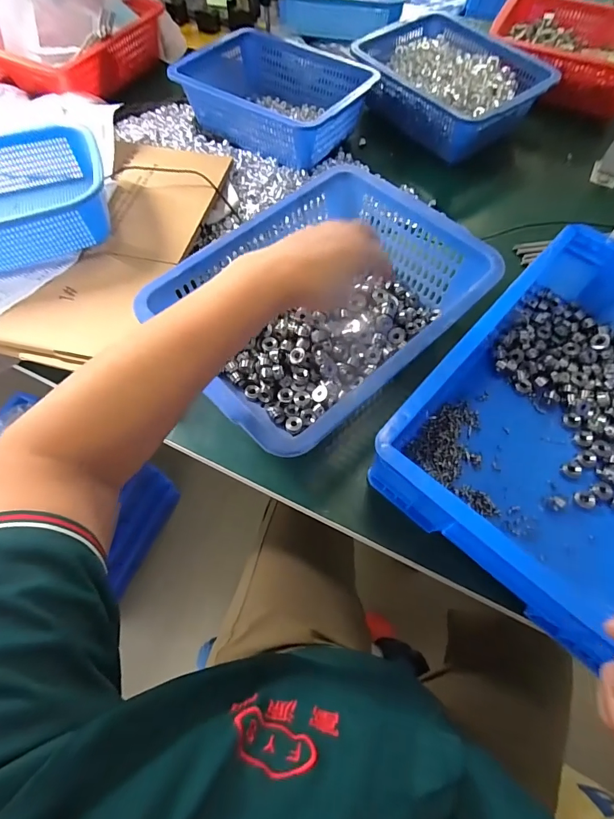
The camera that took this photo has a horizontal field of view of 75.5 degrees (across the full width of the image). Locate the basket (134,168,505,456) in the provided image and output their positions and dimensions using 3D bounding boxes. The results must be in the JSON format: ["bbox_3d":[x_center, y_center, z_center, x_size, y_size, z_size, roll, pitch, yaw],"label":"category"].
[{"bbox_3d":[0.024,-0.127,0.488,0.343,0.103,0.266,-39,71,-17],"label":"basket"}]

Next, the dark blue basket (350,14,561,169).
[{"bbox_3d":[0.258,-0.588,0.741,0.228,0.108,0.313,-41,71,-17],"label":"dark blue basket"}]

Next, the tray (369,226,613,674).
[{"bbox_3d":[0.312,0.006,0.427,0.301,0.105,0.404,39,70,17],"label":"tray"}]

